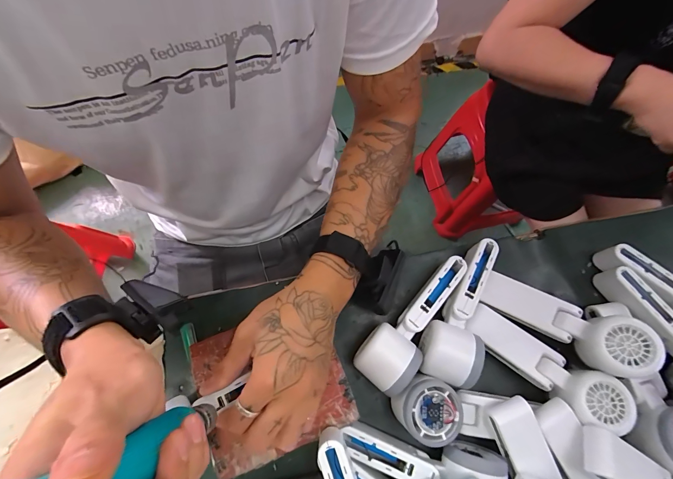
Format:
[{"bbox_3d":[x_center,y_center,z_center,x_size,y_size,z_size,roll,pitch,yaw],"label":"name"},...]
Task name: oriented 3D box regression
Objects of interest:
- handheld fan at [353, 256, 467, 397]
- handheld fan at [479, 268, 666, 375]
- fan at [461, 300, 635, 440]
[{"bbox_3d":[0.090,0.090,0.349,0.056,0.051,0.166,40,77,11],"label":"handheld fan"},{"bbox_3d":[0.244,0.088,0.336,0.154,0.043,0.051,28,73,34],"label":"handheld fan"},{"bbox_3d":[0.218,0.131,0.328,0.163,0.042,0.051,35,75,26],"label":"fan"}]

